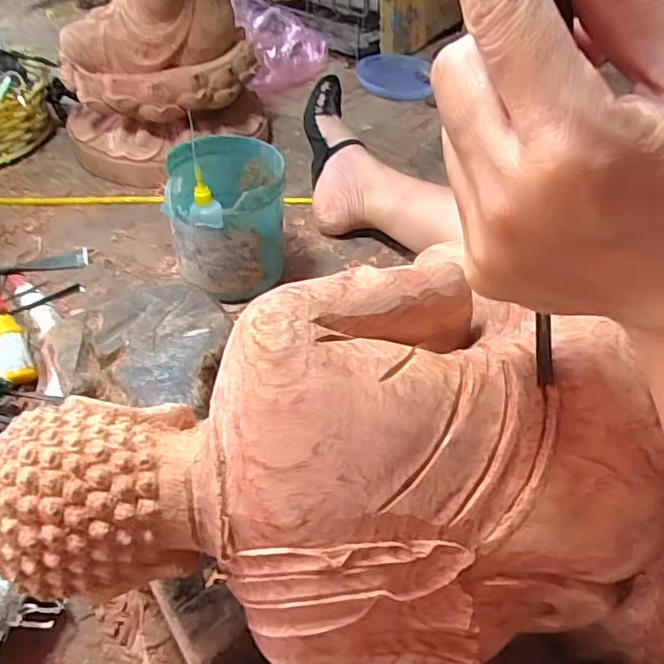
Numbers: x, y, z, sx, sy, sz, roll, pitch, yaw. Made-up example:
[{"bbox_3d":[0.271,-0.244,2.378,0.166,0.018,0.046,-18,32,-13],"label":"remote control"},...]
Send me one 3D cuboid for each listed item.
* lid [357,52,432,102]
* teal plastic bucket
[{"bbox_3d":[0.097,-0.410,0.966,0.114,0.013,0.130,6,57,-1],"label":"lid"},{"bbox_3d":[-0.099,-0.110,0.583,0.101,0.112,0.104,-1,45,-3],"label":"teal plastic bucket"}]

